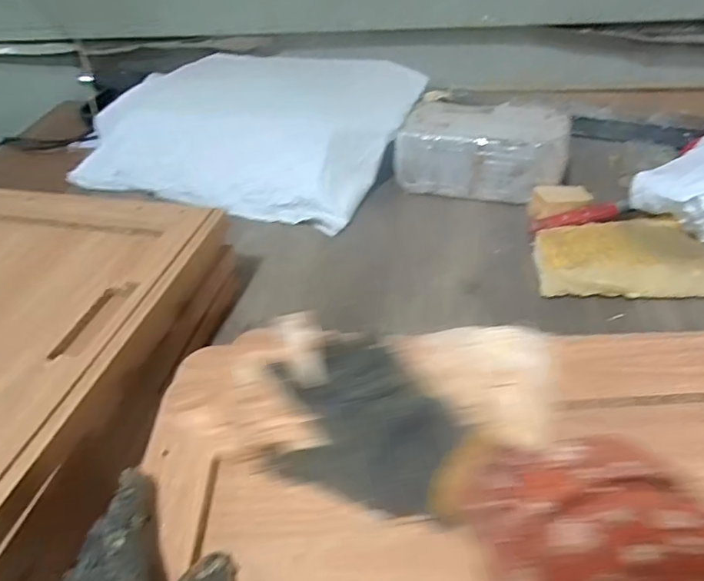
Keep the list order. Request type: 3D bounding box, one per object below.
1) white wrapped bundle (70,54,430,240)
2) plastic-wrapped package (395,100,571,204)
[{"bbox_3d":[-0.186,-0.273,0.861,0.543,0.147,0.289,8,45,17],"label":"white wrapped bundle"},{"bbox_3d":[0.189,-0.199,0.763,0.233,0.101,0.101,11,46,20],"label":"plastic-wrapped package"}]

